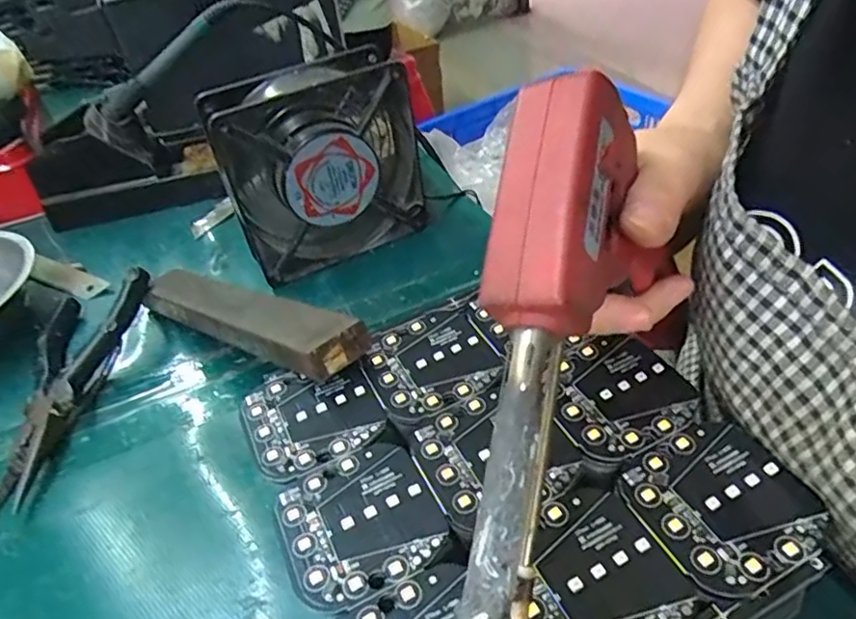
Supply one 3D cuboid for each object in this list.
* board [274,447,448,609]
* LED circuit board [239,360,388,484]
[{"bbox_3d":[-0.024,0.071,0.208,0.053,0.004,0.051,-23,43,-17],"label":"board"},{"bbox_3d":[-0.048,0.042,0.247,0.052,0.004,0.053,-23,43,-17],"label":"LED circuit board"}]

